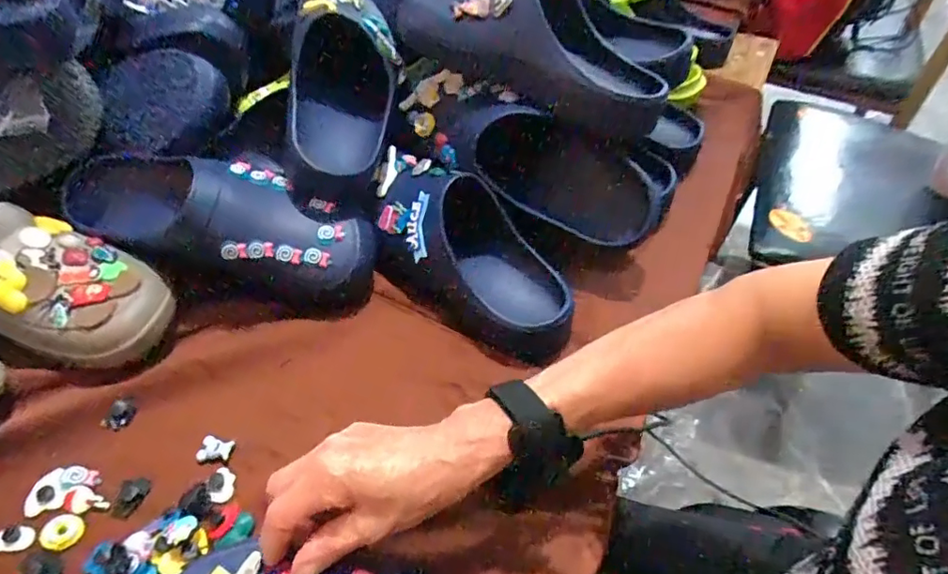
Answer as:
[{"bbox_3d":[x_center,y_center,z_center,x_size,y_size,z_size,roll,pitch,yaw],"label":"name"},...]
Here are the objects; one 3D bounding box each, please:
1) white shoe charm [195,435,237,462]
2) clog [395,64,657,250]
[{"bbox_3d":[-0.201,0.126,0.423,0.026,0.005,0.018,7,49,5],"label":"white shoe charm"},{"bbox_3d":[0.041,-0.131,0.538,0.276,0.106,0.081,21,52,16],"label":"clog"}]

